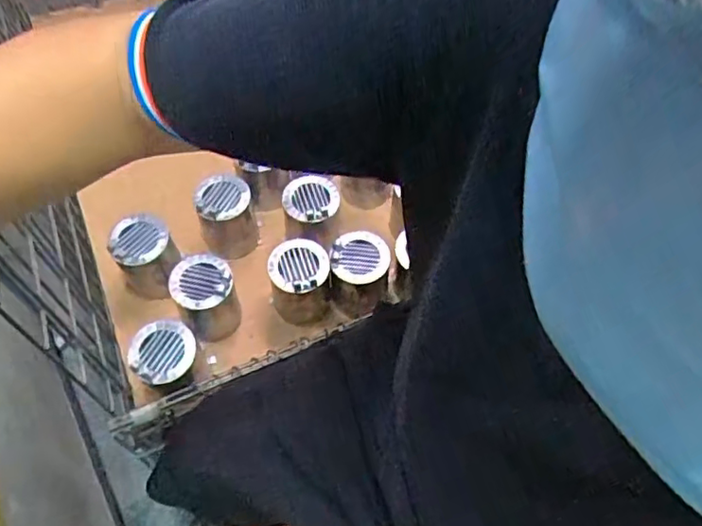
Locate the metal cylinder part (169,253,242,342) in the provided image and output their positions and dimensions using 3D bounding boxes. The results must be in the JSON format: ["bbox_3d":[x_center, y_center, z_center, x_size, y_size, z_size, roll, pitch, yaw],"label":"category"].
[{"bbox_3d":[-0.211,0.052,0.879,0.085,0.114,0.082,-31,64,-18],"label":"metal cylinder part"}]

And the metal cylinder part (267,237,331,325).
[{"bbox_3d":[-0.075,0.033,0.896,0.082,0.133,0.079,0,59,-1],"label":"metal cylinder part"}]

